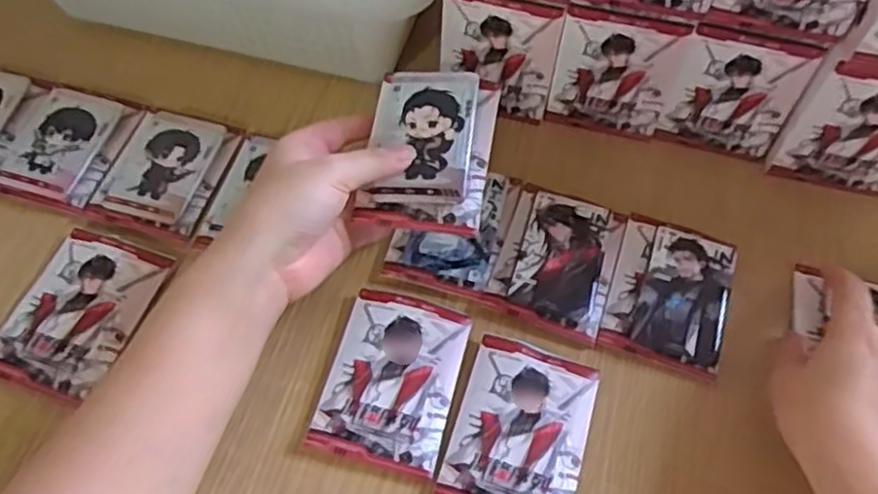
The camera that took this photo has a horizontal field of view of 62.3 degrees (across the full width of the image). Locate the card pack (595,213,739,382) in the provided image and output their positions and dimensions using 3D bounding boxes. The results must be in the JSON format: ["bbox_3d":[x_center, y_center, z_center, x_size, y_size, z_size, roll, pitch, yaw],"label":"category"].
[{"bbox_3d":[0.147,0.026,0.458,0.071,0.019,0.099,17,58,10],"label":"card pack"}]

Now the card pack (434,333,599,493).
[{"bbox_3d":[0.046,0.105,0.409,0.071,0.013,0.102,16,57,9],"label":"card pack"}]

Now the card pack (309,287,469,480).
[{"bbox_3d":[-0.026,0.075,0.425,0.072,0.014,0.102,13,57,7],"label":"card pack"}]

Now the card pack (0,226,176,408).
[{"bbox_3d":[-0.218,0.037,0.438,0.070,0.010,0.102,20,62,8],"label":"card pack"}]

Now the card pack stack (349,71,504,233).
[{"bbox_3d":[-0.006,-0.058,0.421,0.069,0.016,0.097,7,75,10],"label":"card pack stack"}]

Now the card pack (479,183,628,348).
[{"bbox_3d":[0.077,0.005,0.468,0.073,0.019,0.098,19,58,10],"label":"card pack"}]

